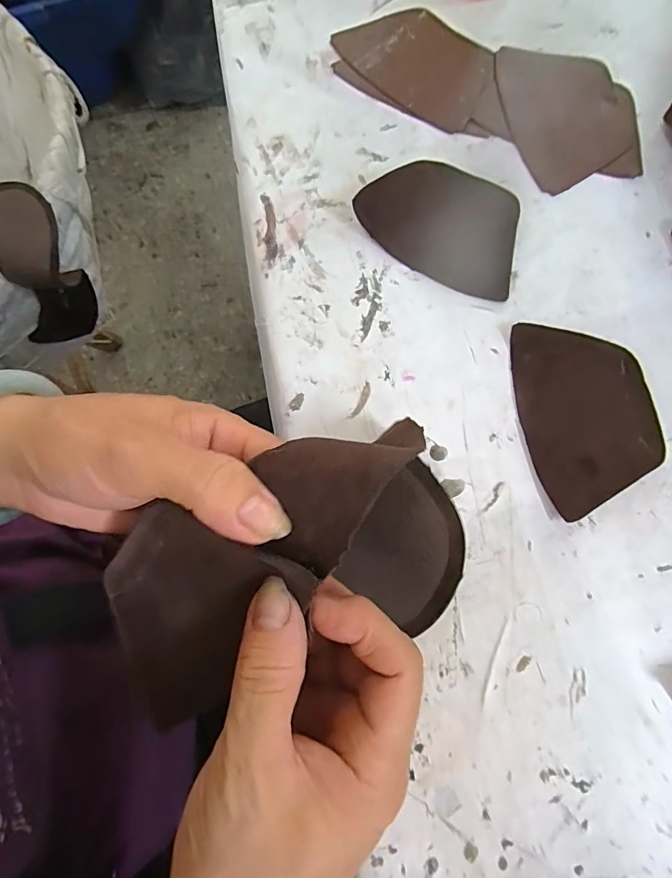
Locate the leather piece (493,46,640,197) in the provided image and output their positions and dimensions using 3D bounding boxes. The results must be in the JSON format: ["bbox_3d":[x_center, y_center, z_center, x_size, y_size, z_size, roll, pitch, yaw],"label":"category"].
[{"bbox_3d":[0.159,-0.223,0.317,0.082,0.004,0.116,-12,76,-1],"label":"leather piece"}]

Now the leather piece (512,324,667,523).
[{"bbox_3d":[0.141,-0.016,0.262,0.071,0.008,0.106,-12,76,-1],"label":"leather piece"}]

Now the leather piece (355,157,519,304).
[{"bbox_3d":[0.068,-0.138,0.288,0.100,0.018,0.076,23,78,7],"label":"leather piece"}]

